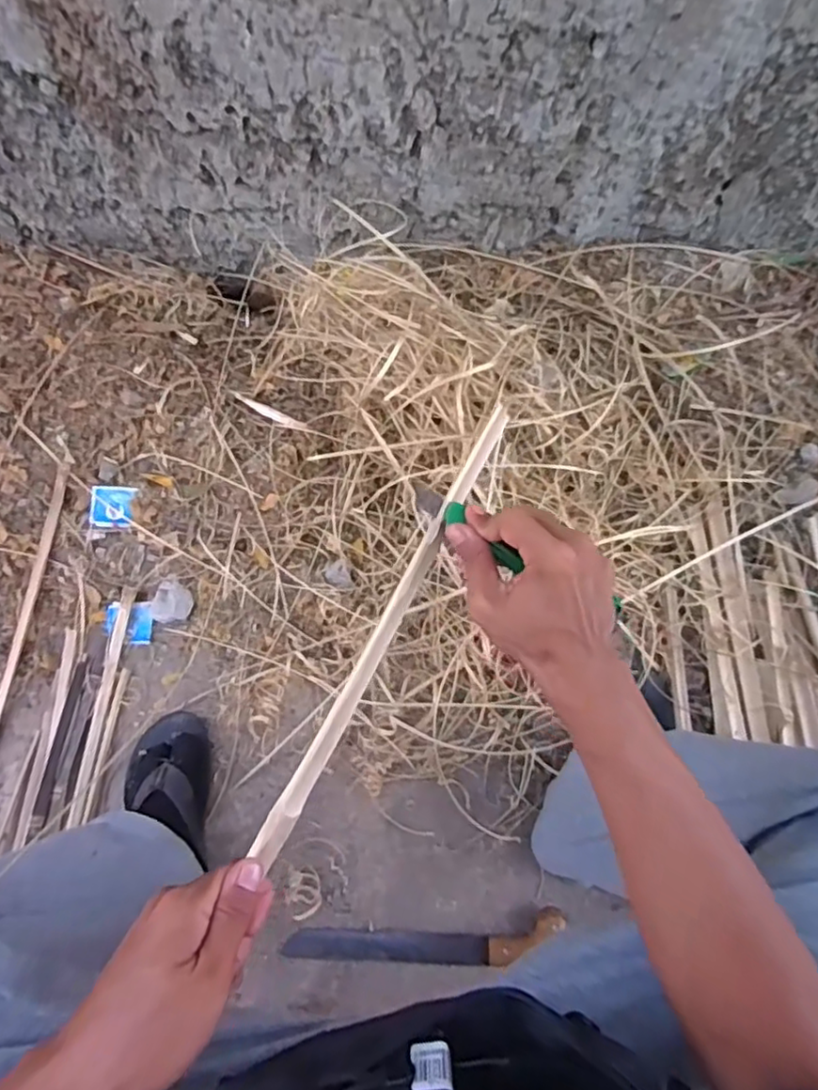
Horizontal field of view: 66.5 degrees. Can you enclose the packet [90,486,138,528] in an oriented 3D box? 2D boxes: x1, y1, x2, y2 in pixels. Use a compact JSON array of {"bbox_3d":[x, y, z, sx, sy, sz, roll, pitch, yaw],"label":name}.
[{"bbox_3d":[-0.428,-0.055,0.903,0.059,0.004,0.059,2,84,-6],"label":"packet"}]

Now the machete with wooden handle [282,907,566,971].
[{"bbox_3d":[0.021,0.461,0.719,0.319,0.024,0.048,-3,68,-3],"label":"machete with wooden handle"}]

